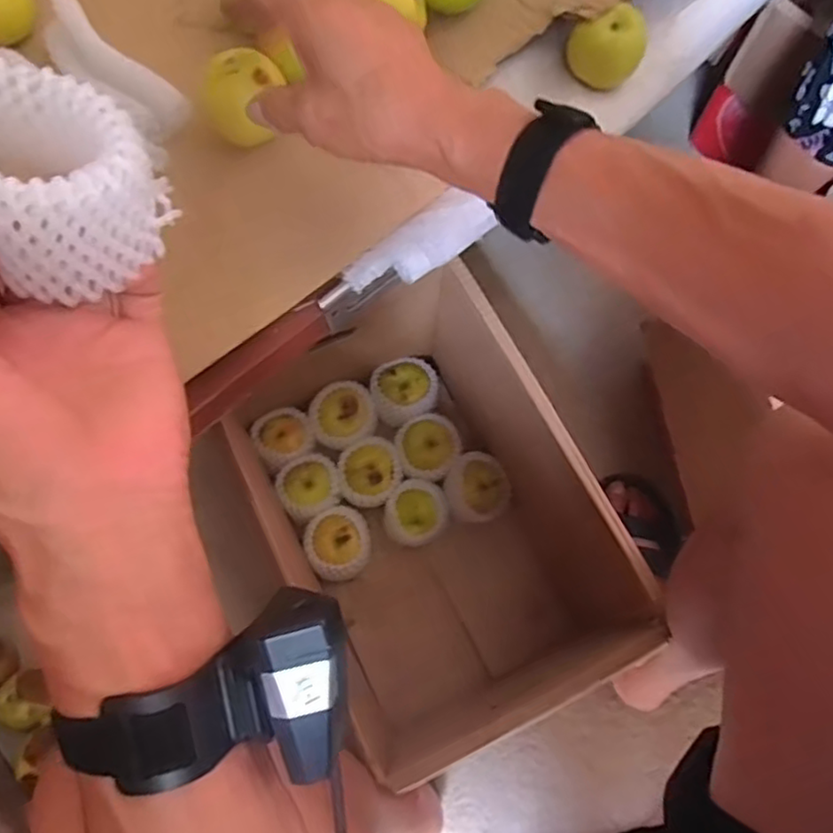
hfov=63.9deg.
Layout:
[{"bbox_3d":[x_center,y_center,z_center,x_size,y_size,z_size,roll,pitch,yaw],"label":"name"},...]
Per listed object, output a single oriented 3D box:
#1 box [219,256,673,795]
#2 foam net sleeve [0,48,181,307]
[{"bbox_3d":[0.002,0.090,0.681,0.265,0.231,0.410,-25,73,-11],"label":"box"},{"bbox_3d":[-0.132,-0.085,0.235,0.069,0.057,0.066,-33,75,-13],"label":"foam net sleeve"}]

